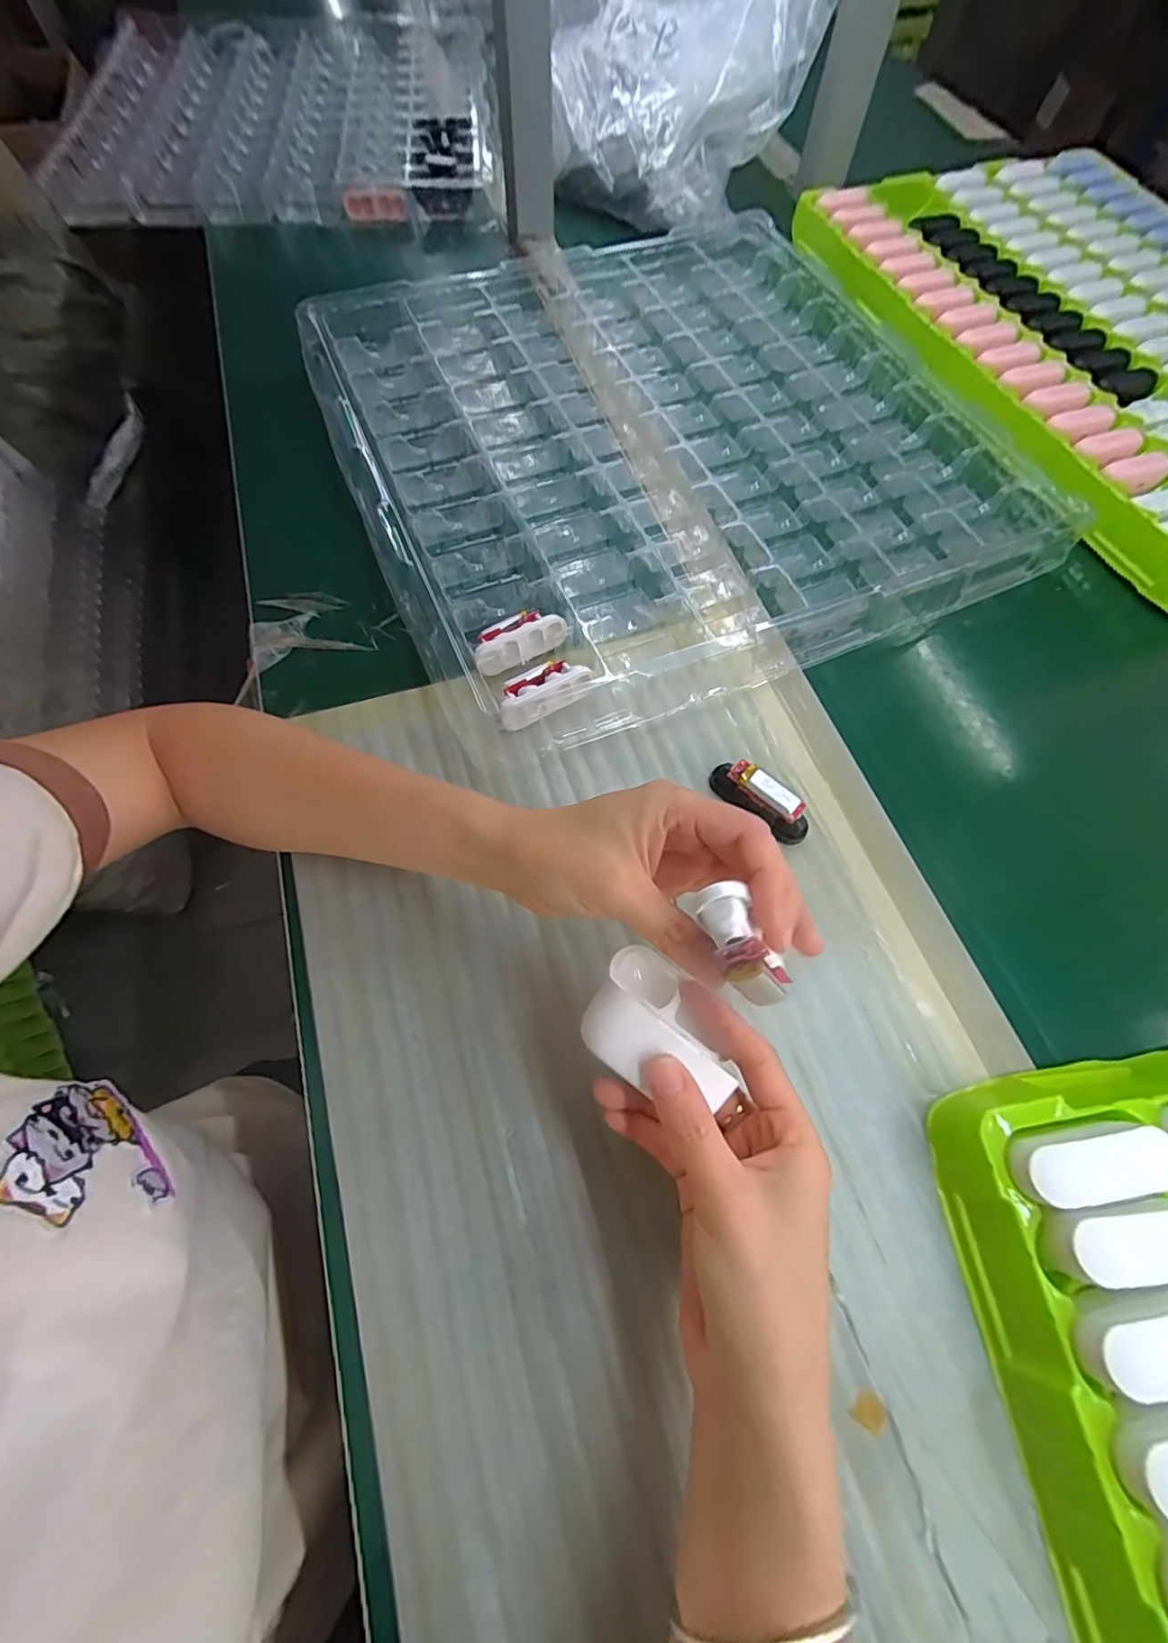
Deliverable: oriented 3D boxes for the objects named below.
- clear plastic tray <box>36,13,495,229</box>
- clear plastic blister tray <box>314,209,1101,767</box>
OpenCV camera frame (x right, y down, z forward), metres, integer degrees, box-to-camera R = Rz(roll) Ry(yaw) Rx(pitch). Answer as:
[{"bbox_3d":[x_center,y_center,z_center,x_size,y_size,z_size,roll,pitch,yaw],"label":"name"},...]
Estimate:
[{"bbox_3d":[-0.330,-0.826,0.648,0.422,0.049,0.462,-7,68,-4],"label":"clear plastic tray"},{"bbox_3d":[0.050,-0.313,0.448,0.460,0.034,0.489,-21,69,-9],"label":"clear plastic blister tray"}]

